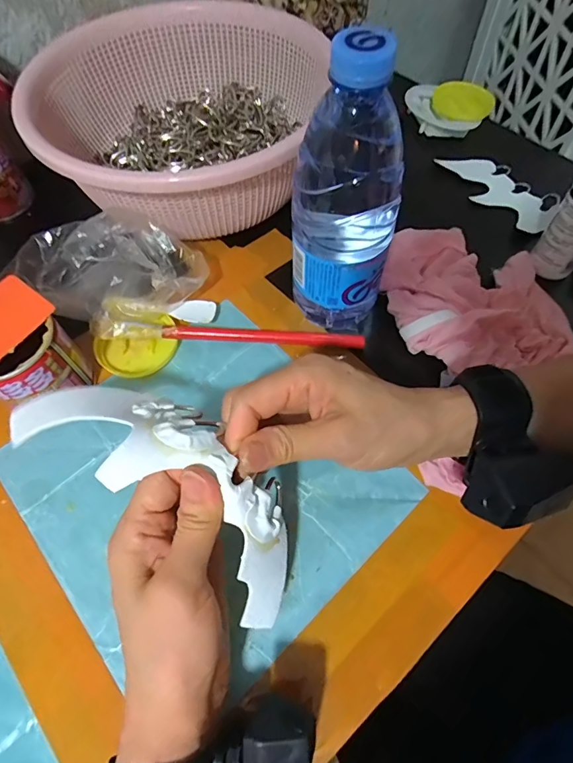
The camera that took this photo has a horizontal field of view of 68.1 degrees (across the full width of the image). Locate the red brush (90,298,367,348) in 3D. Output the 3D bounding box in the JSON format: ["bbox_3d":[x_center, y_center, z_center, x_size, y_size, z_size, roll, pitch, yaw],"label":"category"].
[{"bbox_3d":[-0.047,-0.045,0.351,0.217,0.020,0.032,3,61,3],"label":"red brush"}]

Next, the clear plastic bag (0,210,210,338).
[{"bbox_3d":[-0.147,-0.096,0.353,0.143,0.060,0.103,31,67,17],"label":"clear plastic bag"}]

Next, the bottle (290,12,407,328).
[{"bbox_3d":[0.038,-0.110,0.284,0.069,0.194,0.056,15,63,10],"label":"bottle"}]

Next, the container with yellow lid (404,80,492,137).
[{"bbox_3d":[0.190,-0.313,0.483,0.097,0.022,0.073,-24,63,-11],"label":"container with yellow lid"}]

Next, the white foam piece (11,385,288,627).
[{"bbox_3d":[-0.065,0.049,0.227,0.181,0.048,0.063,38,70,6],"label":"white foam piece"}]

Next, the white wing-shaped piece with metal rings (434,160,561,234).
[{"bbox_3d":[0.215,-0.198,0.435,0.053,0.012,0.133,-27,64,-13],"label":"white wing-shaped piece with metal rings"}]

